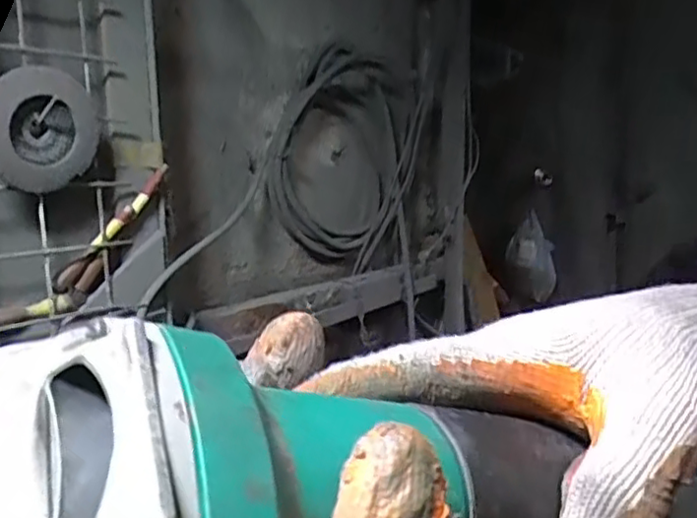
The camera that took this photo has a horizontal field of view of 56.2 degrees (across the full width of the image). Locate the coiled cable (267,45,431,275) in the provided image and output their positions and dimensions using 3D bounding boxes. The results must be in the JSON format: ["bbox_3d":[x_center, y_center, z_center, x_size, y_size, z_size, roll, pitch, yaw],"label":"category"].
[{"bbox_3d":[0.003,-0.151,0.993,0.058,0.317,0.343,6,11,40],"label":"coiled cable"}]

